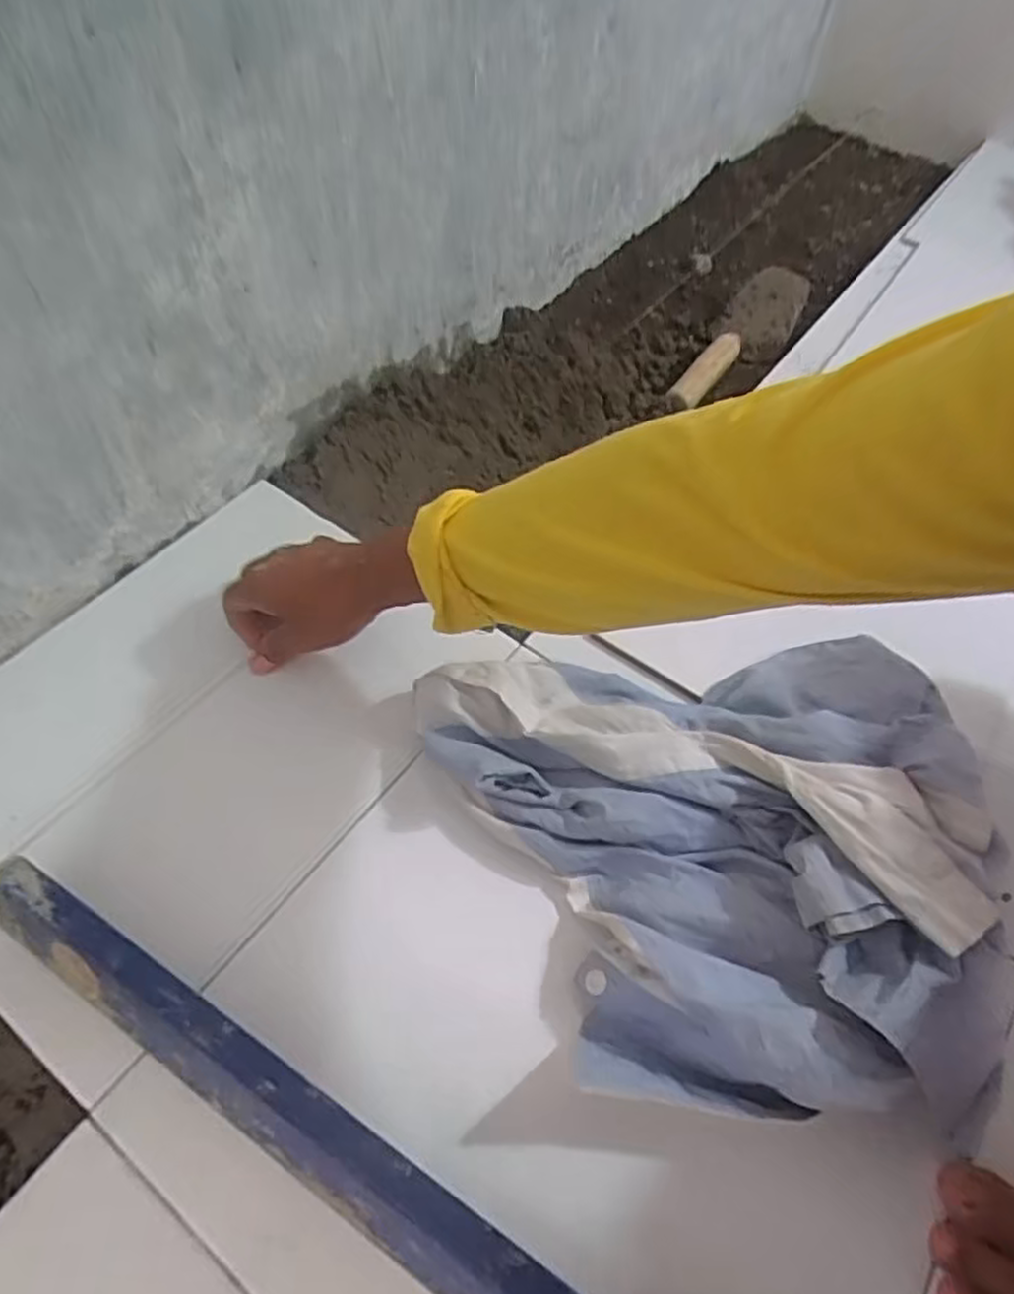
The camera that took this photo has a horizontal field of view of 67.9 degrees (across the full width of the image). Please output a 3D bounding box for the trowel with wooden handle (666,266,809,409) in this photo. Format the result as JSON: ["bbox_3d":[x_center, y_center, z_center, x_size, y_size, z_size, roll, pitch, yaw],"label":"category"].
[{"bbox_3d":[0.278,-0.363,0.890,0.082,0.039,0.318,28,61,13],"label":"trowel with wooden handle"}]

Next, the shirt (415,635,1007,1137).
[{"bbox_3d":[0.132,0.119,0.472,0.353,0.098,0.287,0,55,-5],"label":"shirt"}]

